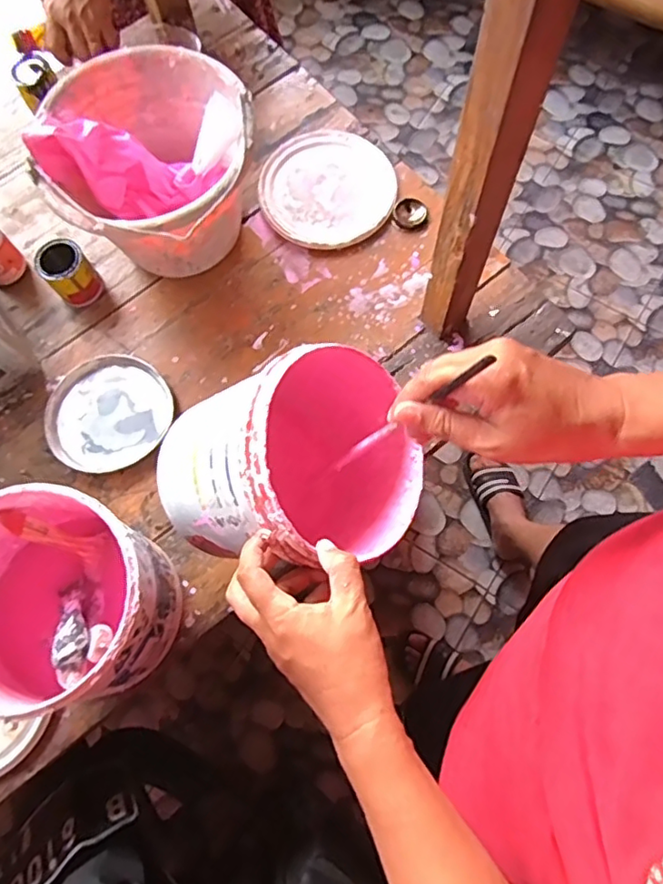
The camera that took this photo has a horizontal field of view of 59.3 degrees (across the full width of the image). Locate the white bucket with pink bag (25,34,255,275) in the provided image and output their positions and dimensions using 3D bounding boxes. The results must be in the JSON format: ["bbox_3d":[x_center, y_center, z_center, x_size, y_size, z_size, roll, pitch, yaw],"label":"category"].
[{"bbox_3d":[-0.201,-0.313,0.690,0.231,0.175,0.238,-1,74,2],"label":"white bucket with pink bag"}]

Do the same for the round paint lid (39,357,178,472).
[{"bbox_3d":[-0.271,-0.036,0.706,0.153,0.009,0.139,-16,74,-2],"label":"round paint lid"}]

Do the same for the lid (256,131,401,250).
[{"bbox_3d":[-0.005,-0.340,0.778,0.177,0.009,0.174,-1,74,2],"label":"lid"}]

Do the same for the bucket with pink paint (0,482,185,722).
[{"bbox_3d":[-0.249,0.148,0.550,0.181,0.193,0.173,-1,74,2],"label":"bucket with pink paint"}]

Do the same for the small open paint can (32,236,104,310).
[{"bbox_3d":[-0.325,-0.210,0.724,0.055,0.064,0.055,-1,74,2],"label":"small open paint can"}]

